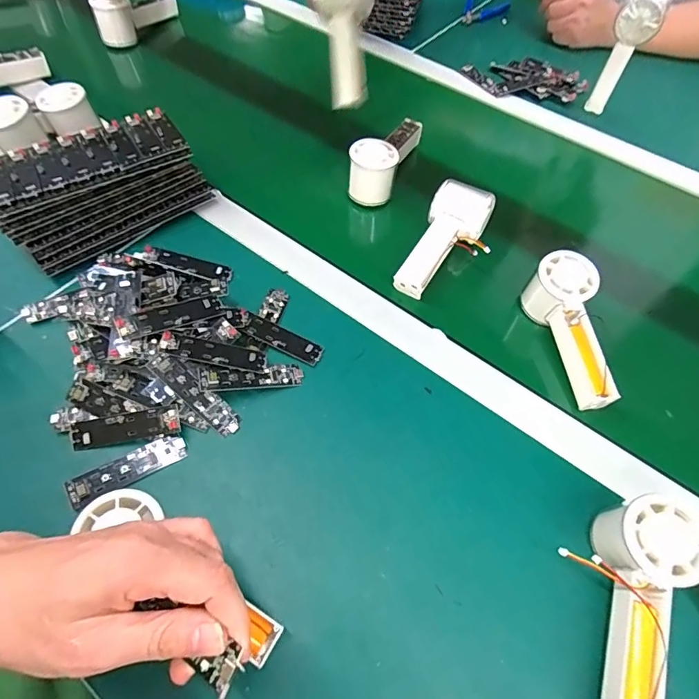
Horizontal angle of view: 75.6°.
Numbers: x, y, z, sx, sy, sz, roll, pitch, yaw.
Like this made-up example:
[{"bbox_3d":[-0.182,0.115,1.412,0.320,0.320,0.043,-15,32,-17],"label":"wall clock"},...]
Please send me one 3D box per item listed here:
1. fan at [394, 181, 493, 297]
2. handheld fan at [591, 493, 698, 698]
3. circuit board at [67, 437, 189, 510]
[{"bbox_3d":[0.101,-0.116,0.500,0.069,0.046,0.141,35,77,17],"label":"fan"},{"bbox_3d":[0.193,0.176,0.314,0.067,0.057,0.149,19,73,8],"label":"handheld fan"},{"bbox_3d":[-0.180,0.097,0.367,0.089,0.004,0.024,-24,79,-19],"label":"circuit board"}]

